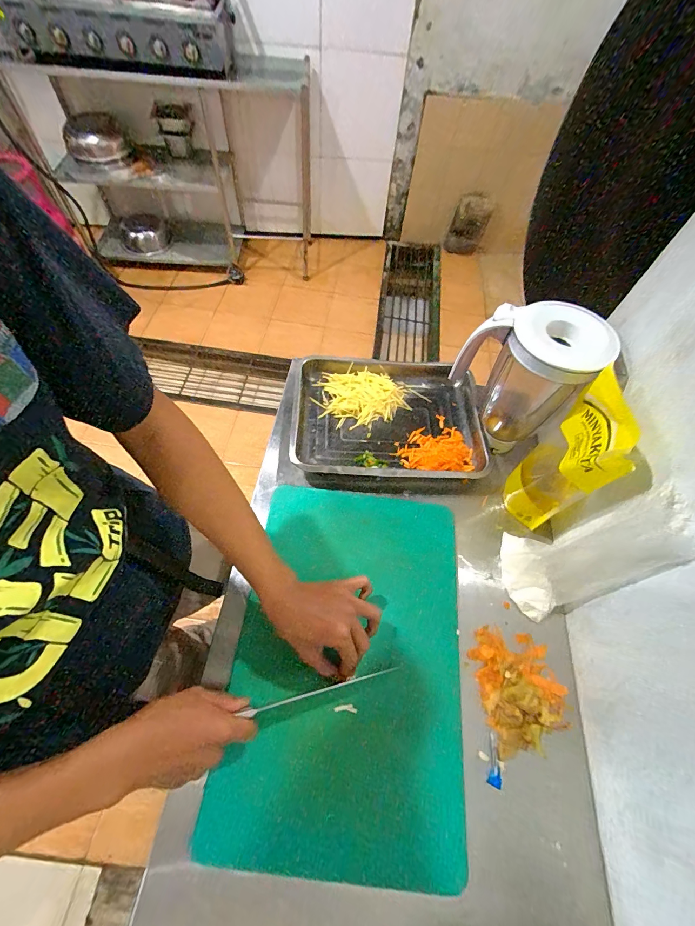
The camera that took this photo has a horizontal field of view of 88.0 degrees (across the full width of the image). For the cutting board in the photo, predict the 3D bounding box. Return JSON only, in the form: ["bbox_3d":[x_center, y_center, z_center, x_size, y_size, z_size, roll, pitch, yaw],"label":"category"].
[{"bbox_3d":[0.004,0.246,0.485,0.291,0.023,0.434,7,60,0],"label":"cutting board"}]

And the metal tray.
[{"bbox_3d":[0.080,-0.083,0.679,0.352,0.043,0.256,3,62,-2],"label":"metal tray"}]

